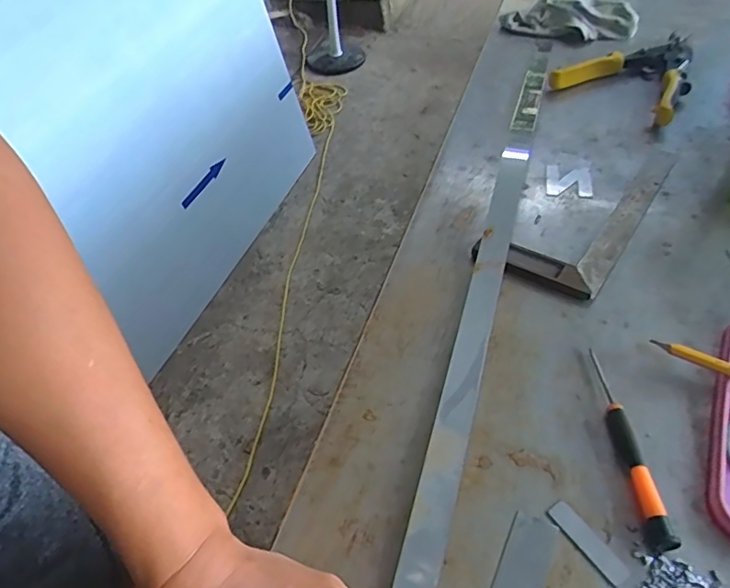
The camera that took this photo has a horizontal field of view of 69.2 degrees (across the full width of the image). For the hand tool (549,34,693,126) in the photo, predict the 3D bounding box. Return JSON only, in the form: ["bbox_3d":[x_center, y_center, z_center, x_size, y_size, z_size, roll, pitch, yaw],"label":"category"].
[{"bbox_3d":[0.349,-0.287,0.674,0.173,0.030,0.162,-39,55,-25],"label":"hand tool"}]

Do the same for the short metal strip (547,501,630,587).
[{"bbox_3d":[0.135,0.149,0.320,0.014,0.004,0.052,-30,52,-19],"label":"short metal strip"}]

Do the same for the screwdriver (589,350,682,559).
[{"bbox_3d":[0.175,0.096,0.354,0.013,0.014,0.142,-3,48,4],"label":"screwdriver"}]

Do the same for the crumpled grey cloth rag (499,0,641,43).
[{"bbox_3d":[0.314,-0.414,0.801,0.184,0.057,0.109,31,59,30],"label":"crumpled grey cloth rag"}]

